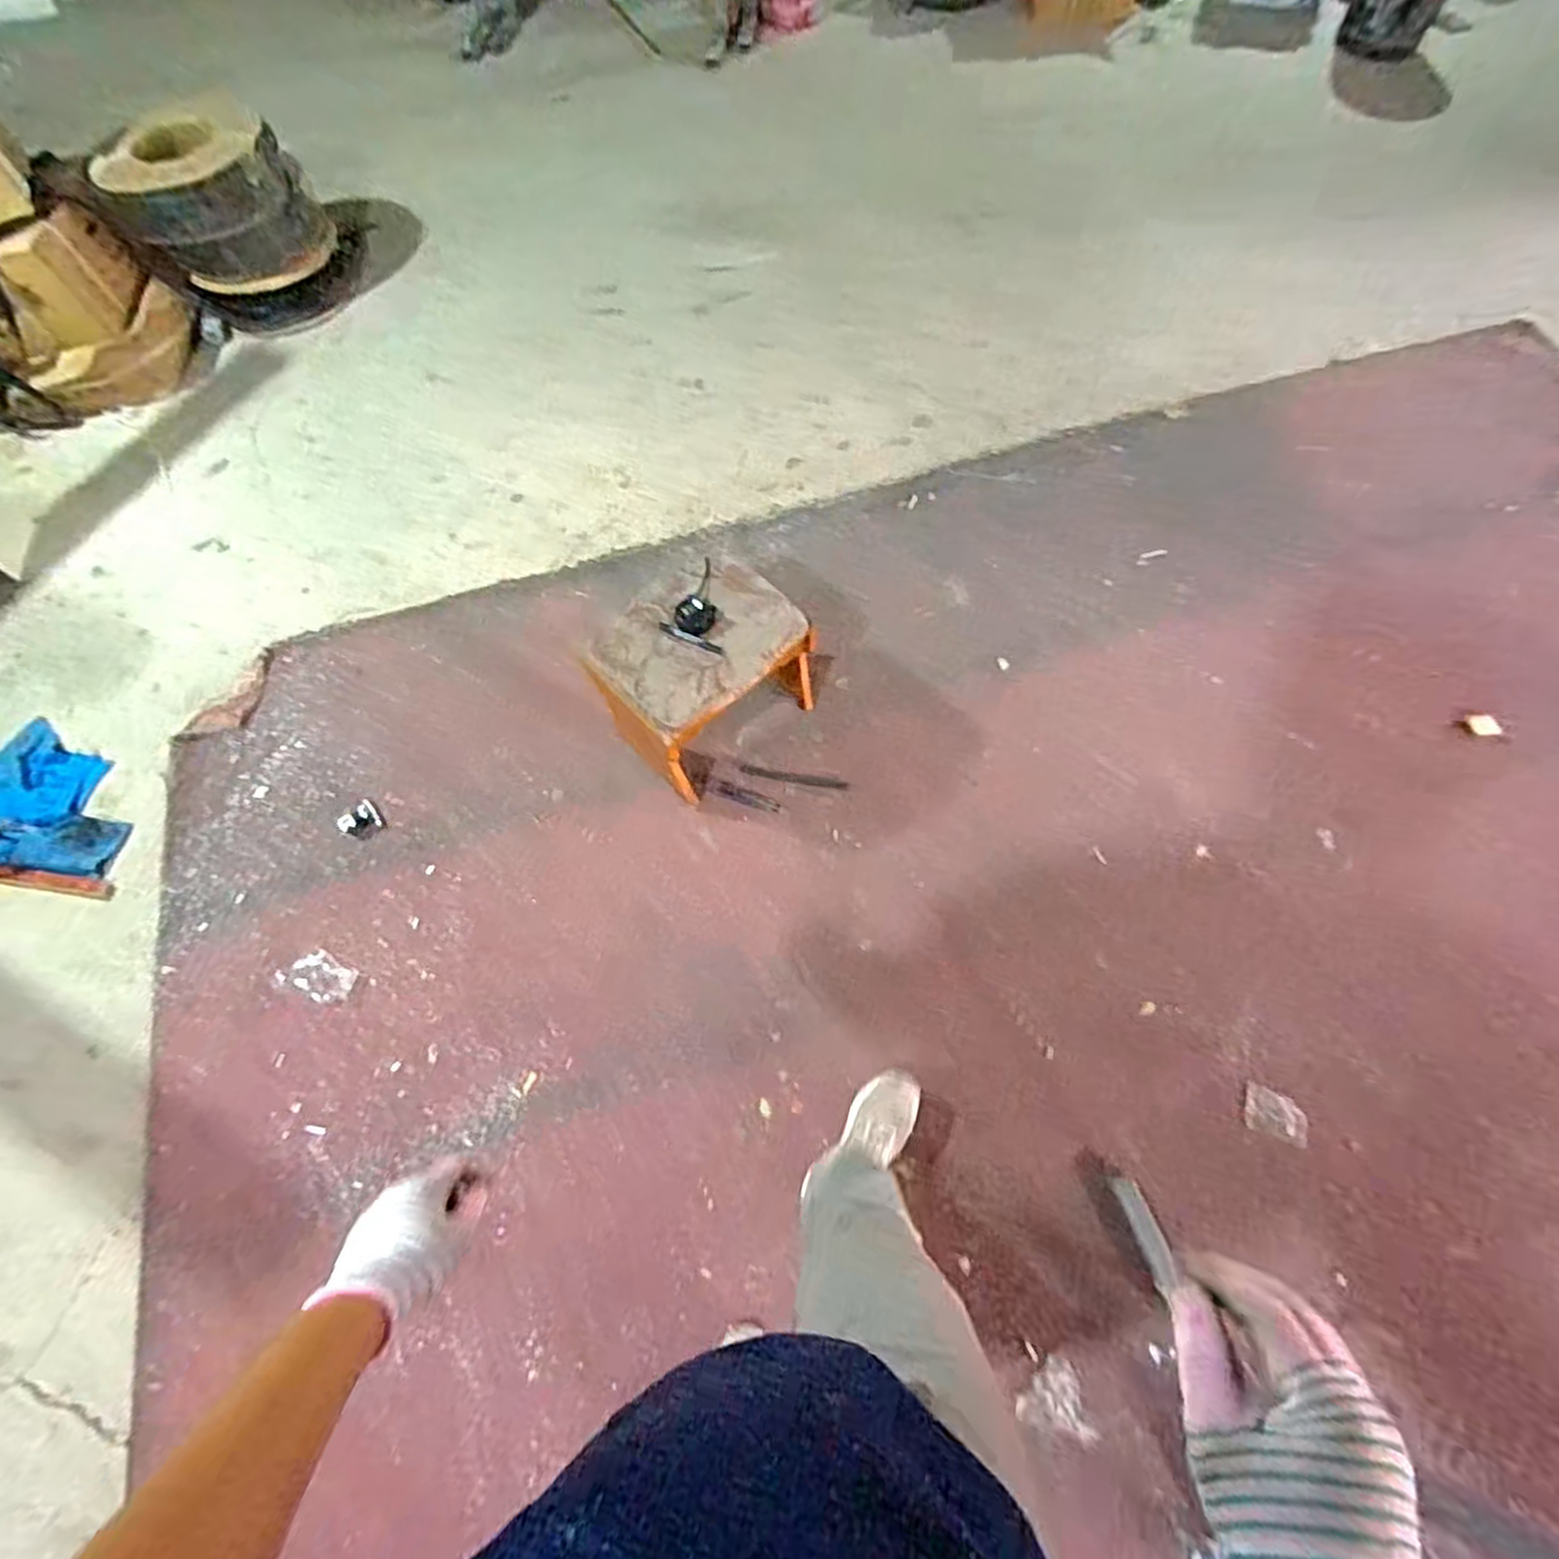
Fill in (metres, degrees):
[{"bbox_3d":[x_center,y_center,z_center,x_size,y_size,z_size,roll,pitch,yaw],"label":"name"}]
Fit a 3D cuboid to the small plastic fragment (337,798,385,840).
[{"bbox_3d":[-0.935,0.094,1.667,0.089,0.032,0.079,-36,69,-15],"label":"small plastic fragment"}]

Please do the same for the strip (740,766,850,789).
[{"bbox_3d":[0.035,-0.002,1.709,0.246,0.009,0.025,9,60,2],"label":"strip"}]

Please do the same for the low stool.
[{"bbox_3d":[-0.167,-0.229,1.577,0.422,0.364,0.328,-38,69,-15],"label":"low stool"}]

